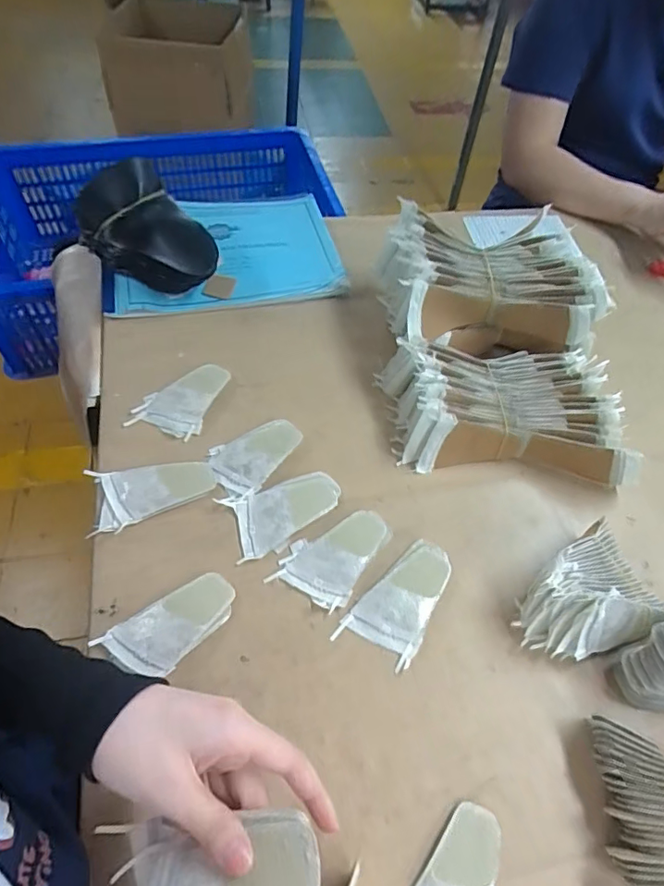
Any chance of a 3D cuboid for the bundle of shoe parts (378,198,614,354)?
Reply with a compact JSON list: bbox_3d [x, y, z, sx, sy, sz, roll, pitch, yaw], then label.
[{"bbox_3d":[0.170,-0.171,0.601,0.224,0.114,0.163,-1,55,-4],"label":"bundle of shoe parts"}]

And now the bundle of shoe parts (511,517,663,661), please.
[{"bbox_3d":[0.209,0.128,0.423,0.115,0.062,0.085,-25,60,-20],"label":"bundle of shoe parts"}]

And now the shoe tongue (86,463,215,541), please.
[{"bbox_3d":[-0.165,0.046,0.485,0.108,0.008,0.060,-11,56,-11],"label":"shoe tongue"}]

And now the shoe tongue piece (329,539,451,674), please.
[{"bbox_3d":[0.059,0.129,0.441,0.060,0.010,0.106,29,58,16],"label":"shoe tongue piece"}]

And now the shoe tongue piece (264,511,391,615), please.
[{"bbox_3d":[0.004,0.096,0.460,0.064,0.005,0.103,35,60,19],"label":"shoe tongue piece"}]

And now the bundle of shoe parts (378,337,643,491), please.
[{"bbox_3d":[0.172,-0.033,0.537,0.233,0.059,0.141,4,55,-1],"label":"bundle of shoe parts"}]

